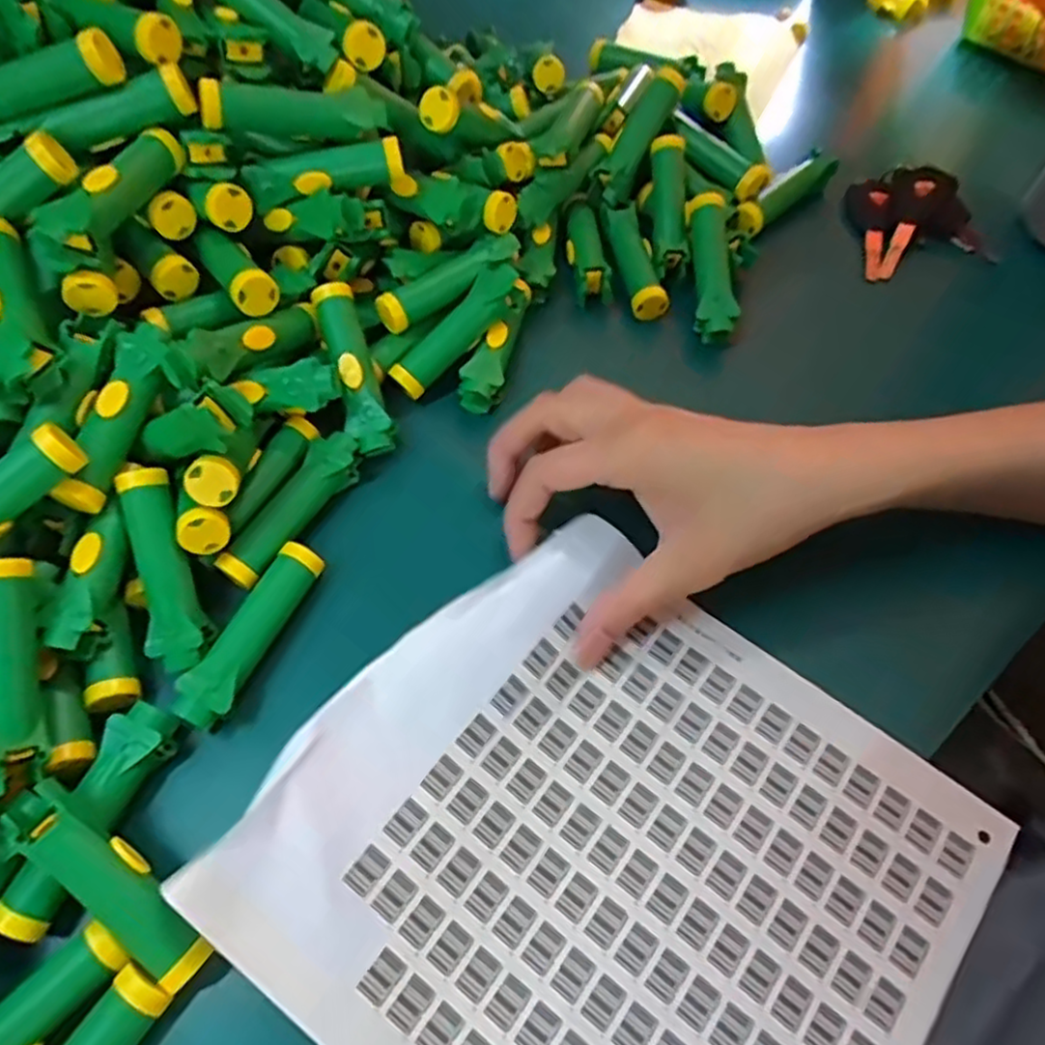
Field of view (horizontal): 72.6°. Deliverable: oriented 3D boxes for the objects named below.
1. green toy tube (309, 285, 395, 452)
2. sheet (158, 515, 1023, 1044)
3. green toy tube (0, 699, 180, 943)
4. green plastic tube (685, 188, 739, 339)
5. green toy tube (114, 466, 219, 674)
[{"bbox_3d":[-0.080,-0.073,0.339,0.020,0.018,0.082,-17,88,-10],"label":"green toy tube"},{"bbox_3d":[0.037,0.120,0.254,0.223,0.041,0.206,34,66,17],"label":"sheet"},{"bbox_3d":[-0.154,0.105,0.256,0.023,0.018,0.080,19,62,10],"label":"green toy tube"},{"bbox_3d":[0.103,-0.142,0.391,0.019,0.017,0.085,-1,75,-1],"label":"green plastic tube"},{"bbox_3d":[-0.144,0.018,0.287,0.020,0.014,0.080,-14,89,-8],"label":"green toy tube"}]

